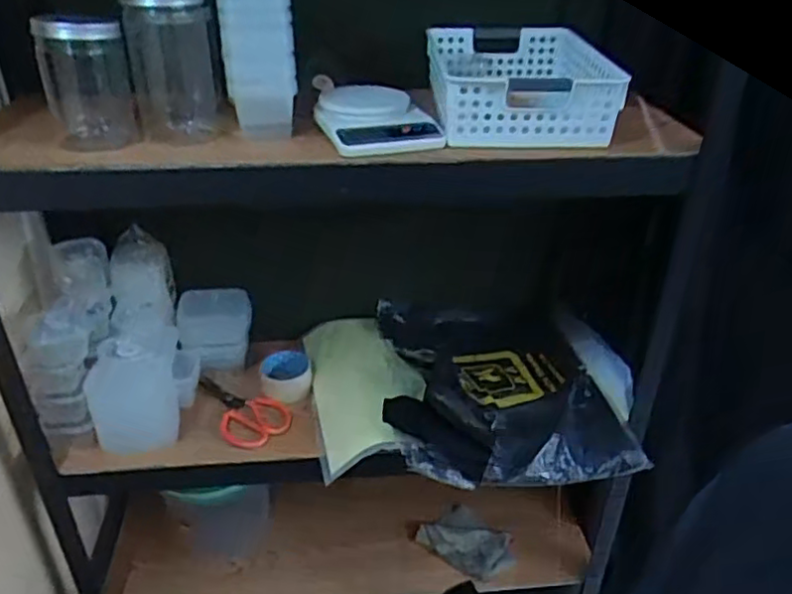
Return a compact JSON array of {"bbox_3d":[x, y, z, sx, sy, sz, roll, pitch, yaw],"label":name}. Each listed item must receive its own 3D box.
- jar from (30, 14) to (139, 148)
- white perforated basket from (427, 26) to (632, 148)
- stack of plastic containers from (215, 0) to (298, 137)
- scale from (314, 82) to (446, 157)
[{"bbox_3d":[-0.348,-0.240,0.746,0.093,0.147,0.076,-12,34,-23],"label":"jar"},{"bbox_3d":[0.154,-0.282,0.856,0.220,0.085,0.302,4,31,3],"label":"white perforated basket"},{"bbox_3d":[-0.158,-0.295,0.747,0.088,0.214,0.079,-4,32,-10],"label":"stack of plastic containers"},{"bbox_3d":[-0.025,-0.219,0.790,0.124,0.040,0.160,-9,33,-18],"label":"scale"}]

